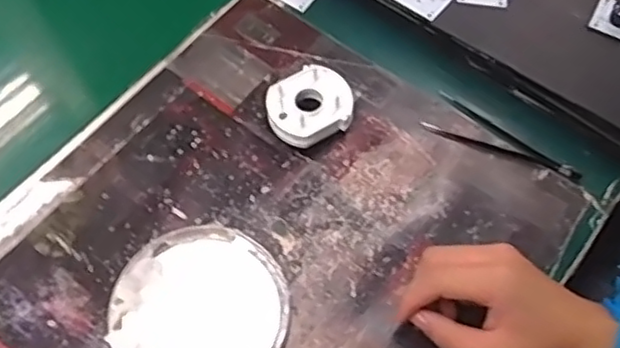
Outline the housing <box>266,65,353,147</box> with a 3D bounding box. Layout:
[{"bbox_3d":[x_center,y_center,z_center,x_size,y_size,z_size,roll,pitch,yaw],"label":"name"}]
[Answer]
[{"bbox_3d":[-0.001,-0.055,0.555,0.067,0.037,0.058,-17,64,-11],"label":"housing"}]

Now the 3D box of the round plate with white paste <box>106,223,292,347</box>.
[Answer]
[{"bbox_3d":[-0.081,0.100,0.490,0.126,0.022,0.125,0,62,0],"label":"round plate with white paste"}]

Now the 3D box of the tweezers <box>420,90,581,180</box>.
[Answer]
[{"bbox_3d":[0.164,-0.029,0.559,0.133,0.012,0.040,29,66,14],"label":"tweezers"}]

